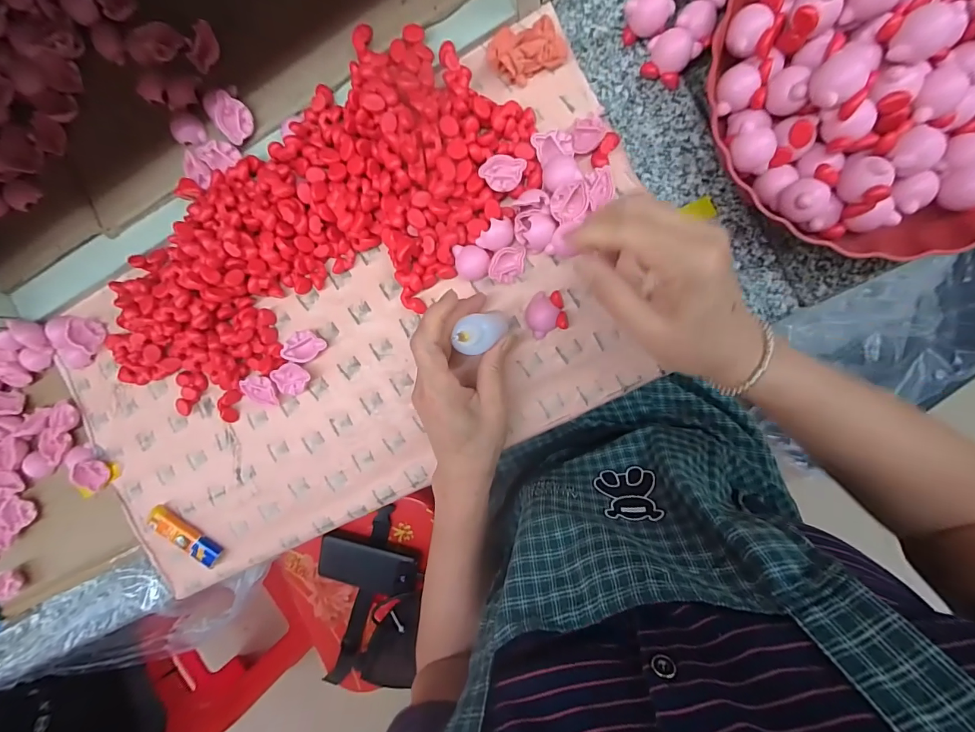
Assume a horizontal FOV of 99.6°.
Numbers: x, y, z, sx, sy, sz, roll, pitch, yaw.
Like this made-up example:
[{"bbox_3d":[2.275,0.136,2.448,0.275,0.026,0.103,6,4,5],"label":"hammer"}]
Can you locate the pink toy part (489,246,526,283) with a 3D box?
[{"bbox_3d":[0.017,-0.083,0.341,0.027,0.022,0.028,6,95,8],"label":"pink toy part"}]

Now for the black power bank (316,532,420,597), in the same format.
[{"bbox_3d":[-0.188,0.316,0.653,0.153,0.010,0.077,17,96,-2],"label":"black power bank"}]

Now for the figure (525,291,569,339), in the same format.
[{"bbox_3d":[0.049,-0.044,0.344,0.033,0.012,0.035,-24,90,9],"label":"figure"}]

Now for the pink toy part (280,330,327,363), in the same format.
[{"bbox_3d":[-0.165,-0.017,0.367,0.032,0.016,0.024,-38,88,9],"label":"pink toy part"}]

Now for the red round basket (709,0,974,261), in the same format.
[{"bbox_3d":[0.281,-0.196,0.280,0.228,0.067,0.234,1,94,8],"label":"red round basket"}]

